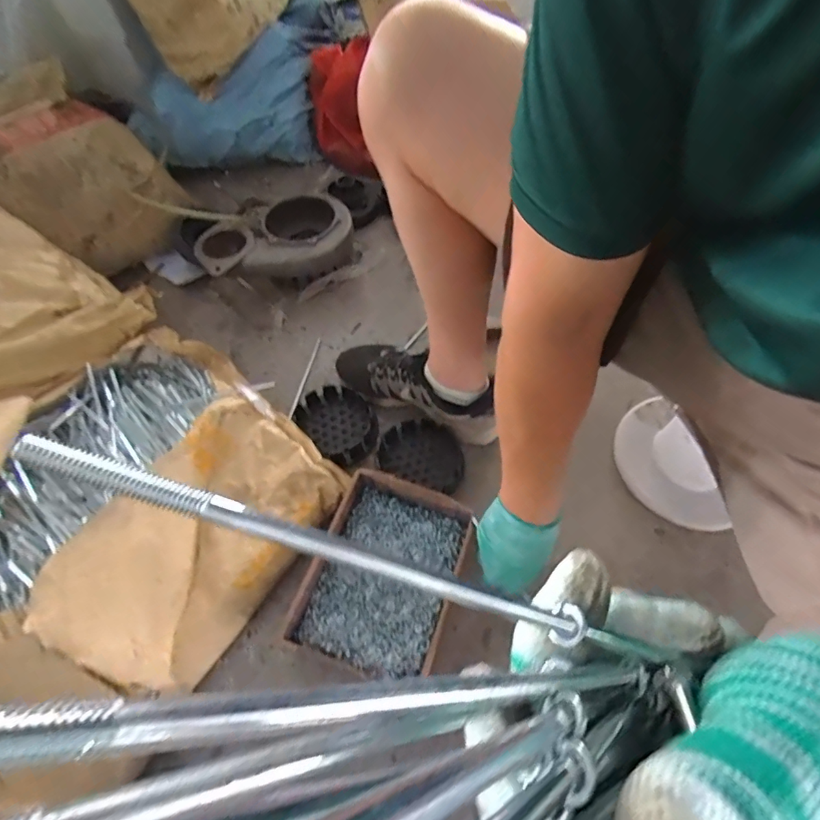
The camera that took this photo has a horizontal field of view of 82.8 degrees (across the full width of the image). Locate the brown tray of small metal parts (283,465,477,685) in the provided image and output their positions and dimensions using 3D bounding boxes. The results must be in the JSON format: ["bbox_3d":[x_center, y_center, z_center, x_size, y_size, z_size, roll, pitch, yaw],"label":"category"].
[{"bbox_3d":[-0.030,0.215,0.602,0.170,0.067,0.224,18,62,12],"label":"brown tray of small metal parts"}]

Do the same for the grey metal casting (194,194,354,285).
[{"bbox_3d":[-0.251,-0.312,0.896,0.283,0.113,0.170,-20,61,-9],"label":"grey metal casting"}]

